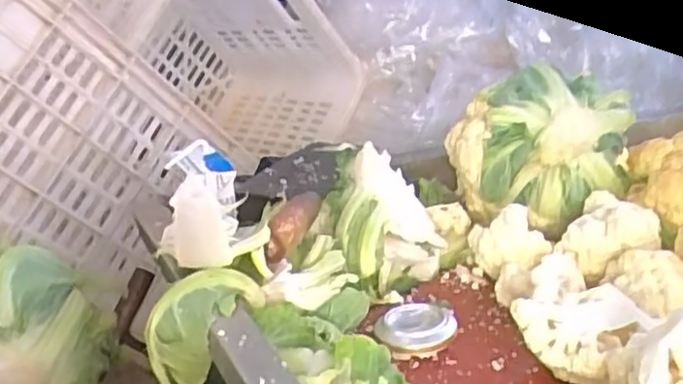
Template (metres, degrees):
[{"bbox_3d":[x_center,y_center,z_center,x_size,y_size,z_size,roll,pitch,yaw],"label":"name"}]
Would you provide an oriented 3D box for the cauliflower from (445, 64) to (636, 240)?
[{"bbox_3d":[0.177,-0.045,0.680,0.115,0.132,0.143,-14,29,-32],"label":"cauliflower"}]

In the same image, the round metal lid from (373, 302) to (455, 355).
[{"bbox_3d":[0.055,0.105,0.551,0.056,0.016,0.056,-26,40,-23],"label":"round metal lid"}]

